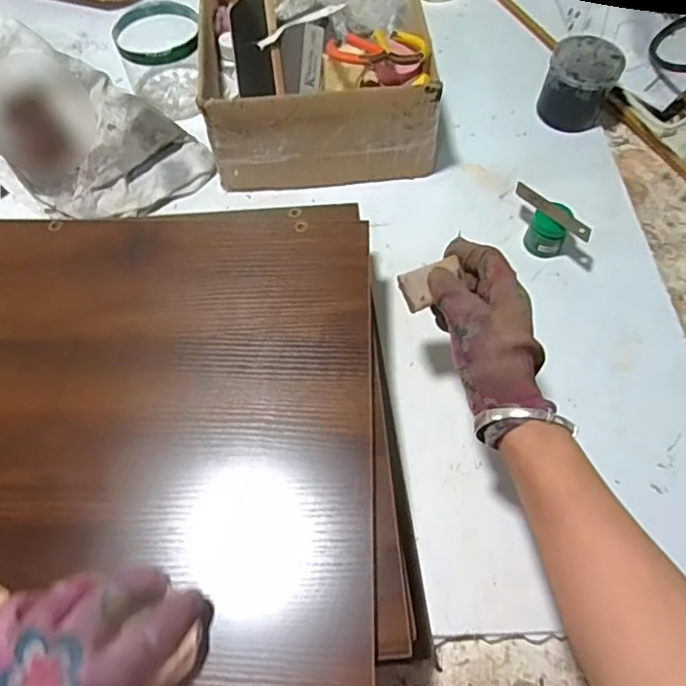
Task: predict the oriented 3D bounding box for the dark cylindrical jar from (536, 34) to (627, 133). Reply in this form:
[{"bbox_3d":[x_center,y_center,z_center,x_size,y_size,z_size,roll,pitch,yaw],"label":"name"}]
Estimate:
[{"bbox_3d":[0.290,-0.317,0.680,0.078,0.077,0.083,-1,60,1],"label":"dark cylindrical jar"}]

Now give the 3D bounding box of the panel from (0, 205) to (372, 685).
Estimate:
[{"bbox_3d":[-0.151,0.047,0.411,0.336,0.011,0.379,0,60,1],"label":"panel"}]

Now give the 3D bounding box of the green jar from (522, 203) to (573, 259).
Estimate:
[{"bbox_3d":[0.221,-0.121,0.591,0.039,0.050,0.041,-1,60,1],"label":"green jar"}]

